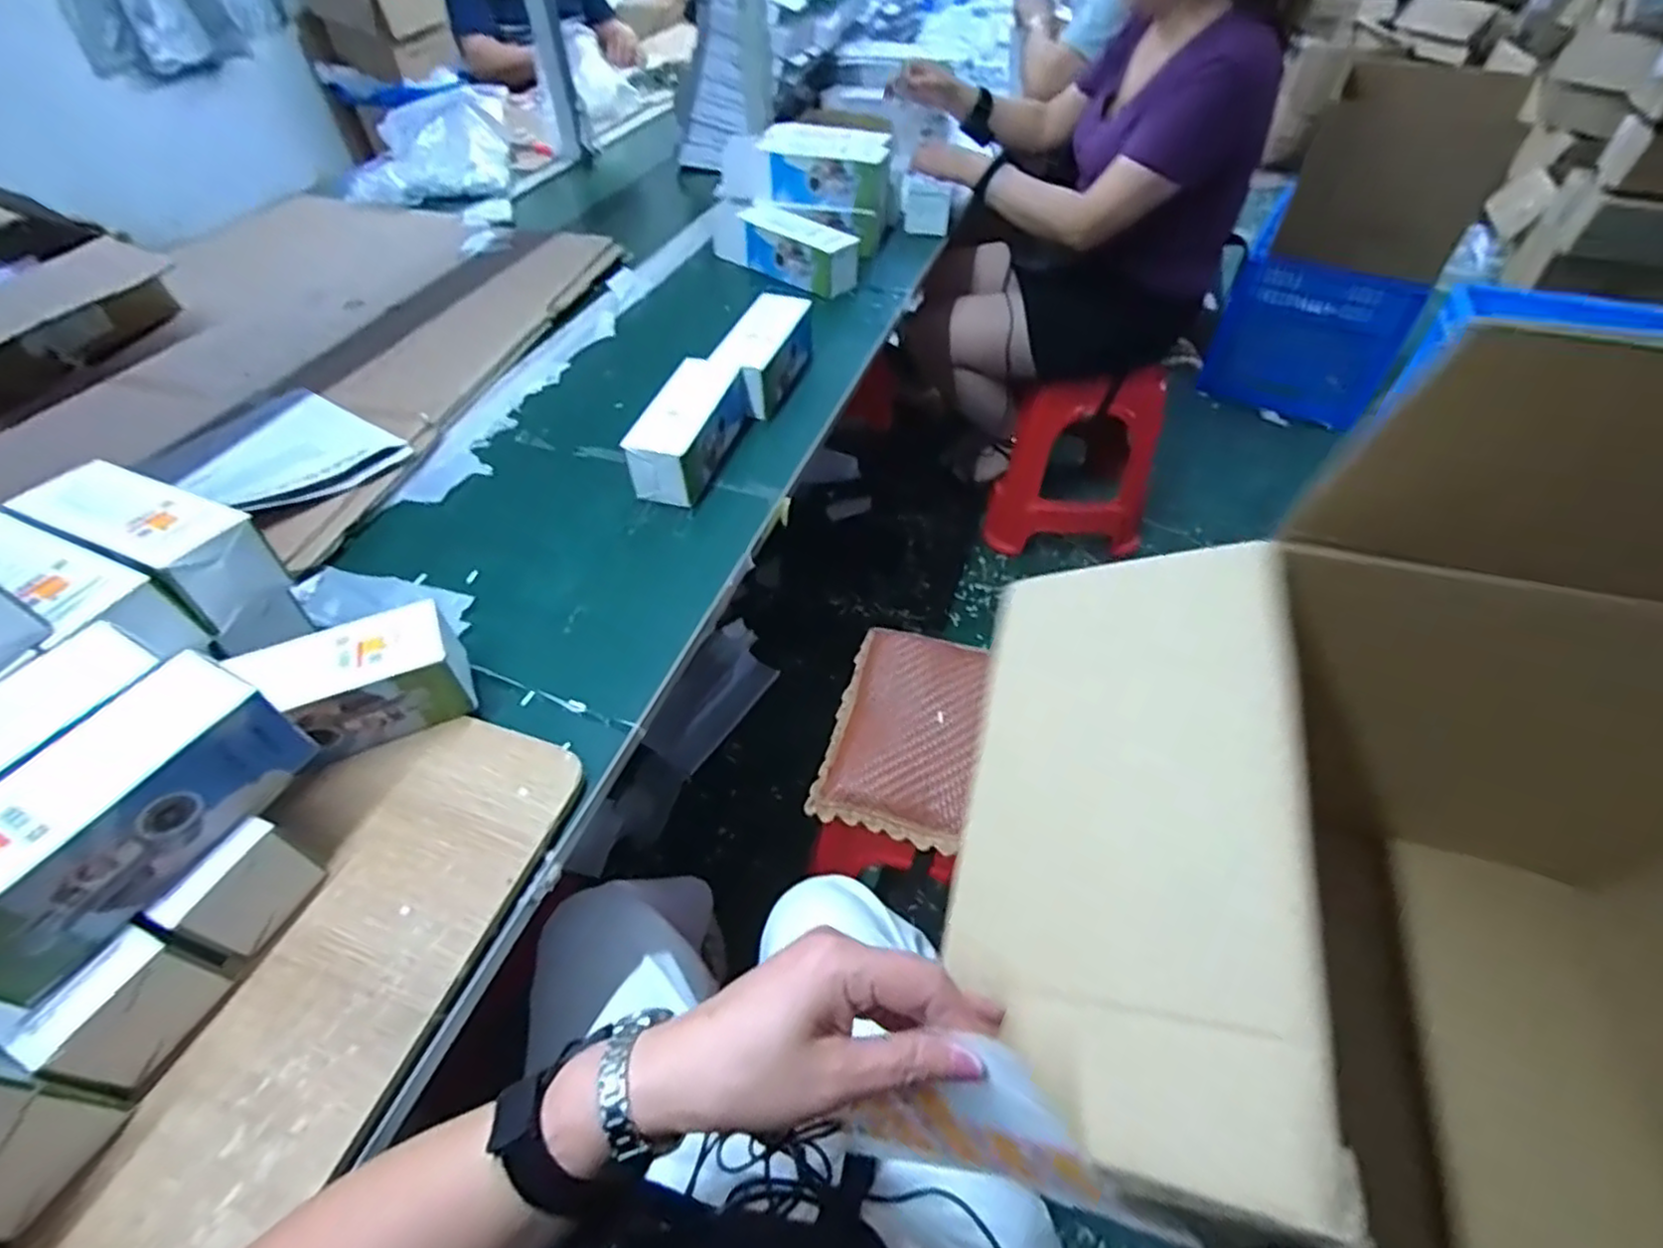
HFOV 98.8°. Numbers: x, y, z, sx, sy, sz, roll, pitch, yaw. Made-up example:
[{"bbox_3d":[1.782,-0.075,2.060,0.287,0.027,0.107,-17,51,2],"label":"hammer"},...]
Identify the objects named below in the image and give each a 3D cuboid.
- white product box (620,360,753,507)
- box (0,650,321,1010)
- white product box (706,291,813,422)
[{"bbox_3d":[-0.163,-0.220,0.814,0.074,0.069,0.208,13,50,12],"label":"white product box"},{"bbox_3d":[-0.411,0.109,0.407,0.069,0.080,0.176,19,51,16],"label":"box"},{"bbox_3d":[-0.088,-0.346,0.922,0.080,0.065,0.191,13,50,12],"label":"white product box"}]

